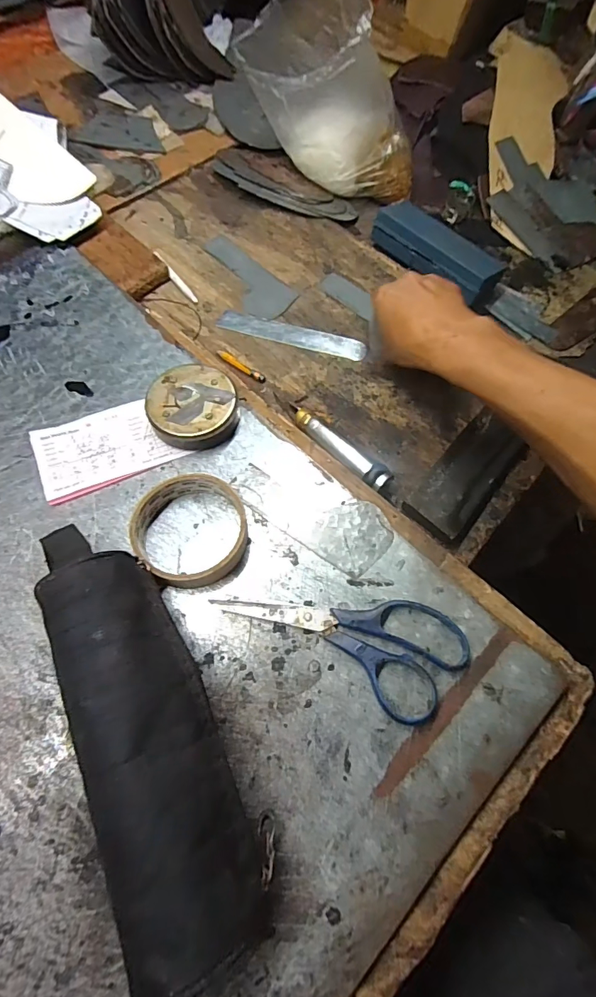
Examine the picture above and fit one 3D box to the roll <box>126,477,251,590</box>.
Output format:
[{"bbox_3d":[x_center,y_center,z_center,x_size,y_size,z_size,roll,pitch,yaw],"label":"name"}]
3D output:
[{"bbox_3d":[-0.081,0.025,0.336,0.082,0.026,0.086,2,67,-6],"label":"roll"}]

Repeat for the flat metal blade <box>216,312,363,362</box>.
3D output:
[{"bbox_3d":[-0.006,-0.173,0.475,0.156,0.004,0.028,15,68,5],"label":"flat metal blade"}]

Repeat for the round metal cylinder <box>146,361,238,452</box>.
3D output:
[{"bbox_3d":[-0.090,-0.078,0.385,0.074,0.026,0.073,2,67,-6],"label":"round metal cylinder"}]

